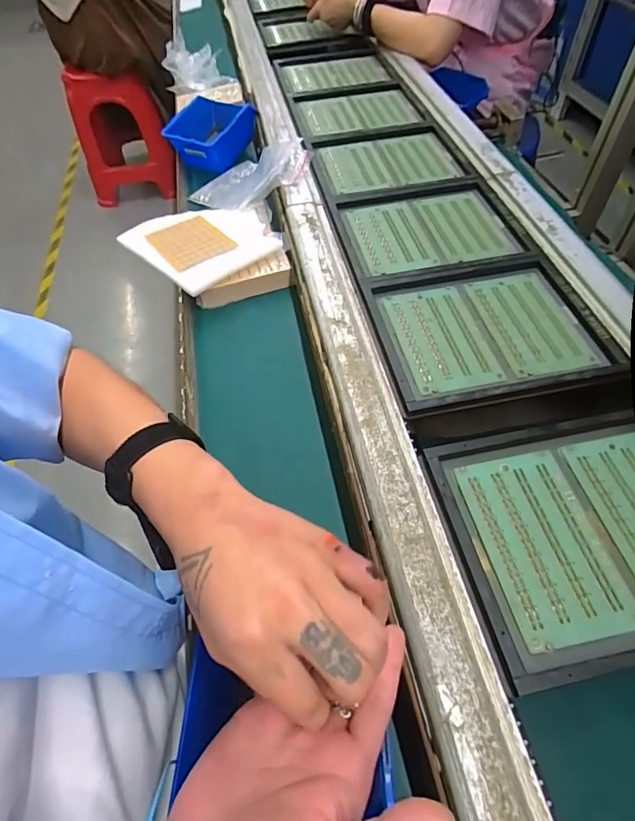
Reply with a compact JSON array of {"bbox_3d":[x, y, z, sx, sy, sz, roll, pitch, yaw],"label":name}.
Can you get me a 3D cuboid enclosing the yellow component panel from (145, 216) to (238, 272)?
[{"bbox_3d":[-0.171,-0.228,0.614,0.086,0.009,0.120,-32,52,-17],"label":"yellow component panel"}]

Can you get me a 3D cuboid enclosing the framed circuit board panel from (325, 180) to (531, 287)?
[{"bbox_3d":[0.135,-0.229,0.573,0.212,0.016,0.174,-11,54,-4],"label":"framed circuit board panel"}]

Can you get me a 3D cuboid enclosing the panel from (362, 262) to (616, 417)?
[{"bbox_3d":[0.170,-0.084,0.468,0.208,0.014,0.179,-9,54,-2],"label":"panel"}]

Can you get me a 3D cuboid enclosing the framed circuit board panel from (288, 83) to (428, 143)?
[{"bbox_3d":[0.067,-0.518,0.777,0.208,0.017,0.202,-10,54,-3],"label":"framed circuit board panel"}]

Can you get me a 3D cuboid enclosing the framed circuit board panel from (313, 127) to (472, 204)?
[{"bbox_3d":[0.102,-0.368,0.669,0.212,0.013,0.168,-14,54,-6],"label":"framed circuit board panel"}]

